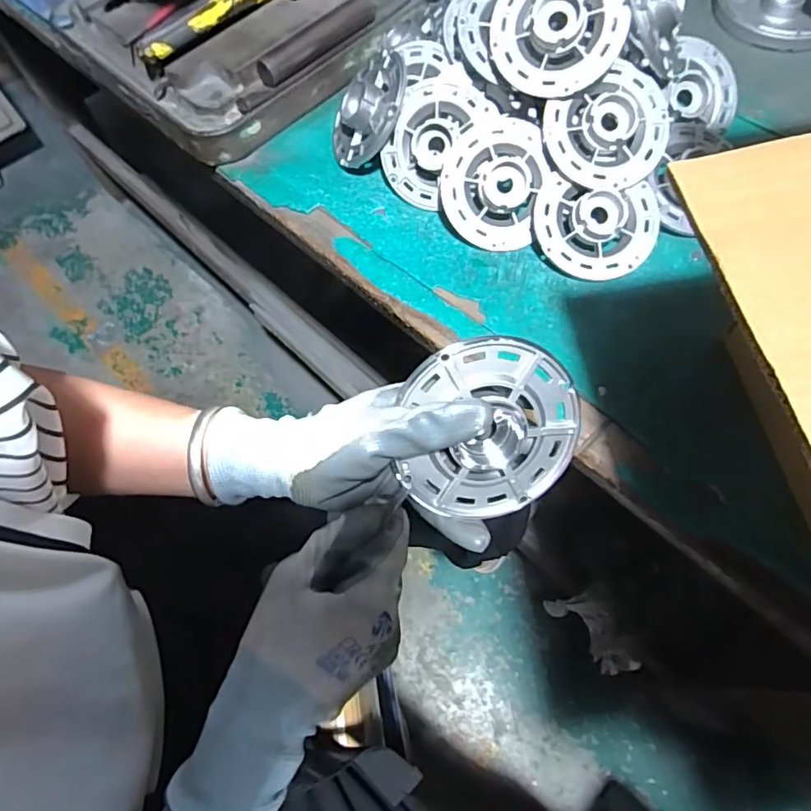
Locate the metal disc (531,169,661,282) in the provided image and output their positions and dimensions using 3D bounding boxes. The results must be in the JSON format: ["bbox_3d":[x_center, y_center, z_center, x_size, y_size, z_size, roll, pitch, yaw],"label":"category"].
[{"bbox_3d":[0.169,-0.156,0.491,0.105,0.026,0.086,5,88,-2],"label":"metal disc"}]

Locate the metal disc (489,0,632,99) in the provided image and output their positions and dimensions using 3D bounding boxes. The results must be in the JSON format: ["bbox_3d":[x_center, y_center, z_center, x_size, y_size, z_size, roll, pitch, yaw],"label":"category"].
[{"bbox_3d":[0.126,-0.320,0.461,0.109,0.021,0.106,3,100,17],"label":"metal disc"}]

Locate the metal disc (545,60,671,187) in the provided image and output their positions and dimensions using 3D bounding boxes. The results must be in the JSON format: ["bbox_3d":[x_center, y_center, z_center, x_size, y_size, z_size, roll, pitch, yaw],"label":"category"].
[{"bbox_3d":[0.183,-0.241,0.483,0.115,0.027,0.090,-30,95,-1],"label":"metal disc"}]

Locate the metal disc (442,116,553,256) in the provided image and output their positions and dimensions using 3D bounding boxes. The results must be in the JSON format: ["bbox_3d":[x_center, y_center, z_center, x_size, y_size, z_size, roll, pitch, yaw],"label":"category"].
[{"bbox_3d":[0.079,-0.200,0.497,0.105,0.025,0.105,0,102,-1],"label":"metal disc"}]

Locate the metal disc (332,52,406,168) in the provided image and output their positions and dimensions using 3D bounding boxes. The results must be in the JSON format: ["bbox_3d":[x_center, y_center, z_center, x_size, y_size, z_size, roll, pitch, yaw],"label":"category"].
[{"bbox_3d":[-0.041,-0.292,0.541,0.100,0.025,0.099,-5,82,41],"label":"metal disc"}]

